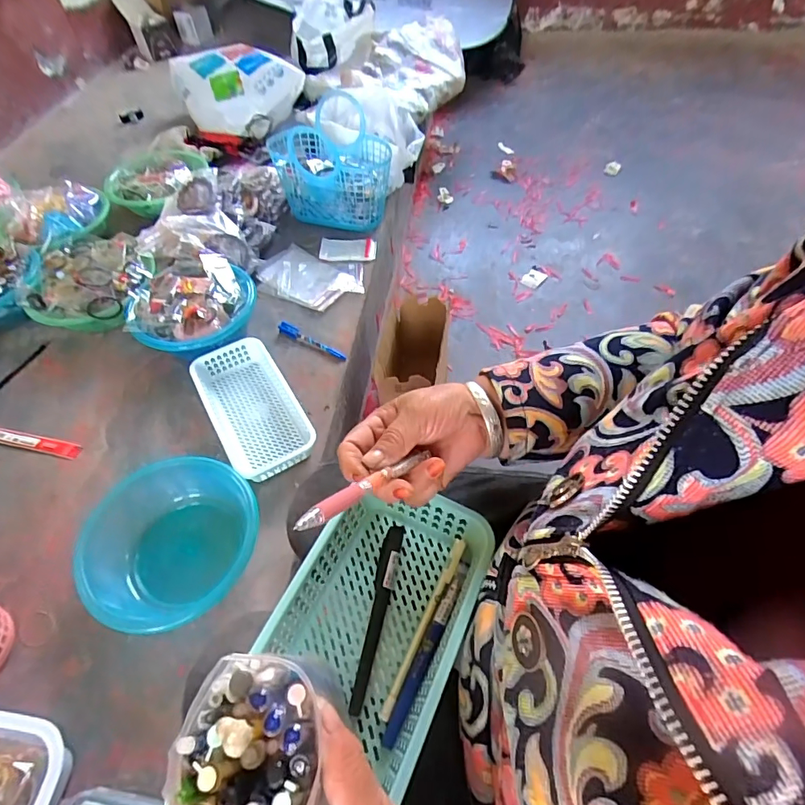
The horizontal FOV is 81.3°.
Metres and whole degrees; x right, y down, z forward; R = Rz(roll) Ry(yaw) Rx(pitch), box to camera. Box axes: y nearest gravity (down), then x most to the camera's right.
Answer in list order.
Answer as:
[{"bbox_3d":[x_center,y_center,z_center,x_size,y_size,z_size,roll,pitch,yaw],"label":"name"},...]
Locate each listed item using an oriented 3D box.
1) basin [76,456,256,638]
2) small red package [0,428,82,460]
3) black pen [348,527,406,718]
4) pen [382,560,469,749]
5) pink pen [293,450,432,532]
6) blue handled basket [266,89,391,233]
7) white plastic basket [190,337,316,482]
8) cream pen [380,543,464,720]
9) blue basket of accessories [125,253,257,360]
[{"bbox_3d":[-0.302,0.189,0.629,0.202,0.085,0.220,-1,55,2],"label":"basin"},{"bbox_3d":[-0.611,0.065,0.775,0.171,0.004,0.027,10,56,9],"label":"small red package"},{"bbox_3d":[-0.020,0.167,0.378,0.016,0.016,0.141,9,56,8],"label":"black pen"},{"bbox_3d":[0.020,0.186,0.359,0.011,0.011,0.137,22,59,17],"label":"pen"},{"bbox_3d":[-0.020,0.052,0.294,0.012,0.007,0.124,34,28,23],"label":"pink pen"},{"bbox_3d":[-0.165,-0.539,1.065,0.233,0.164,0.272,-18,56,-10],"label":"blue handled basket"},{"bbox_3d":[-0.247,0.007,0.779,0.136,0.047,0.267,-28,58,-17],"label":"white plastic basket"},{"bbox_3d":[0.020,0.173,0.371,0.009,0.006,0.143,21,58,16],"label":"cream pen"},{"bbox_3d":[-0.395,-0.181,0.889,0.211,0.081,0.235,-2,53,3],"label":"blue basket of accessories"}]

